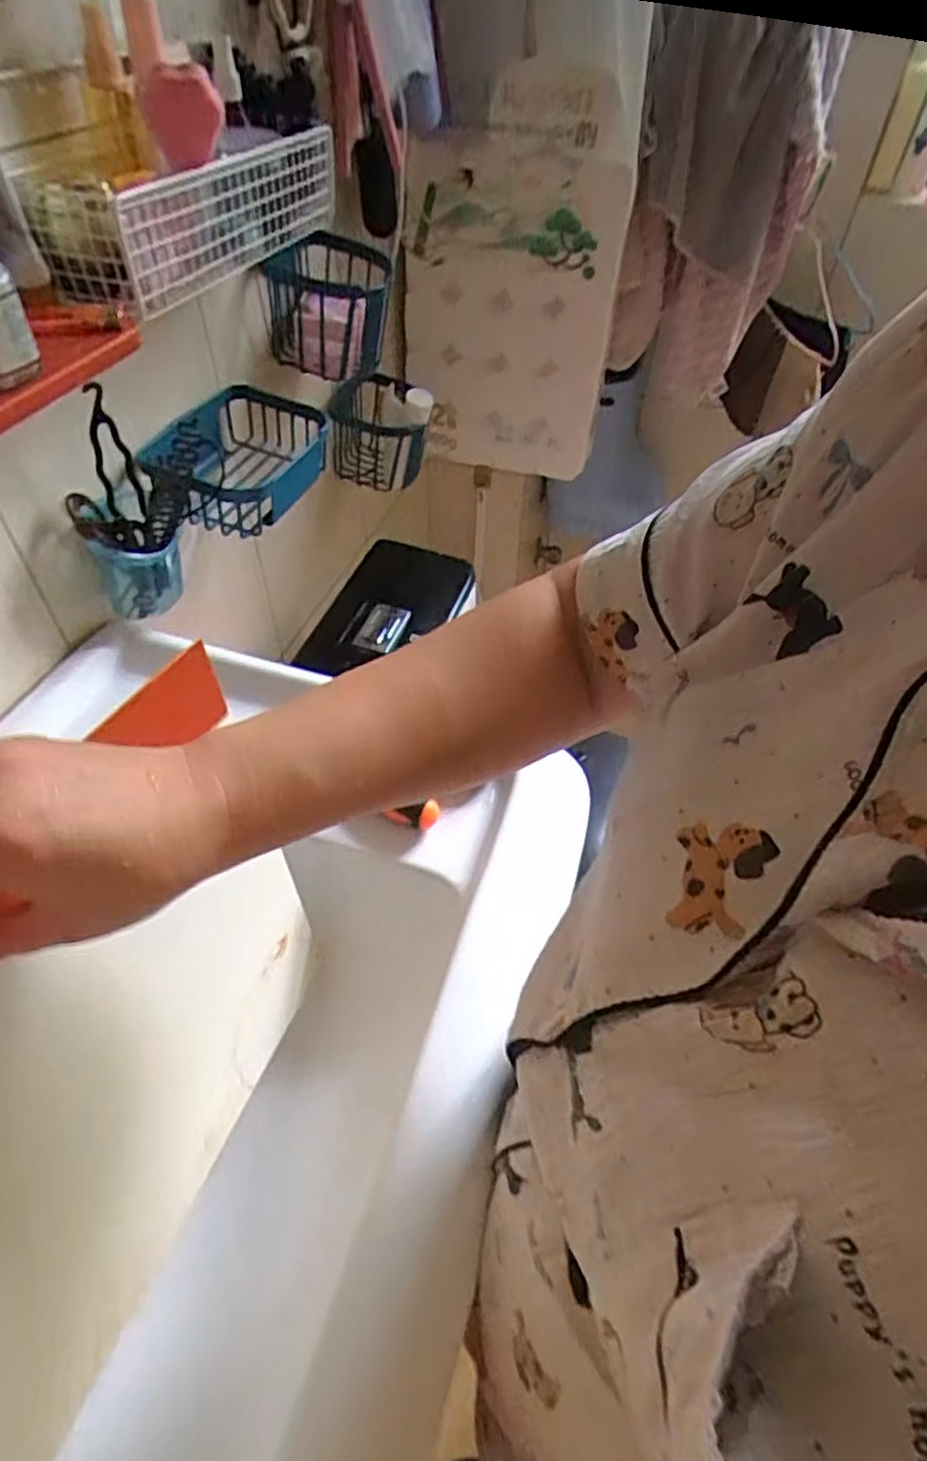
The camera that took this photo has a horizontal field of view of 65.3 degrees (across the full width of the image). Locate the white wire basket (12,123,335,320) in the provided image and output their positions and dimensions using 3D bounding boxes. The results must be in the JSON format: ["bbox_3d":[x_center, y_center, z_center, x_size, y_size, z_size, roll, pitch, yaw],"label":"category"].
[{"bbox_3d":[-0.191,-0.404,0.560,0.089,0.075,0.288,19,51,16],"label":"white wire basket"}]

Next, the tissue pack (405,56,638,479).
[{"bbox_3d":[0.073,-0.588,1.006,0.281,0.466,0.154,-14,50,-13],"label":"tissue pack"}]

